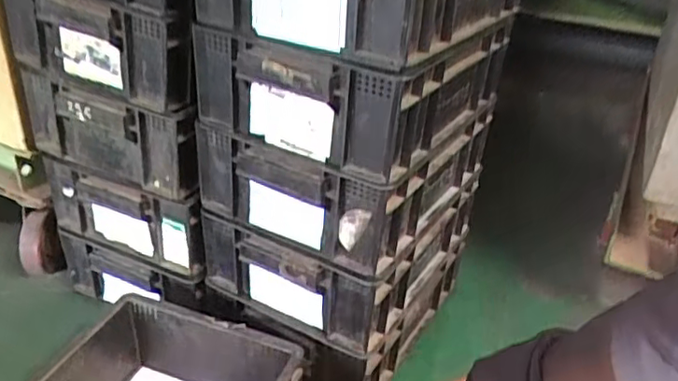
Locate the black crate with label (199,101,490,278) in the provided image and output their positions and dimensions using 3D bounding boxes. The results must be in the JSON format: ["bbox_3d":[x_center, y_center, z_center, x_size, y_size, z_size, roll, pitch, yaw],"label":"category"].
[{"bbox_3d":[0.016,-0.049,0.753,0.243,0.119,0.322,18,33,23],"label":"black crate with label"}]

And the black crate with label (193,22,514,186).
[{"bbox_3d":[0.037,-0.142,0.702,0.235,0.125,0.340,21,35,27],"label":"black crate with label"}]

